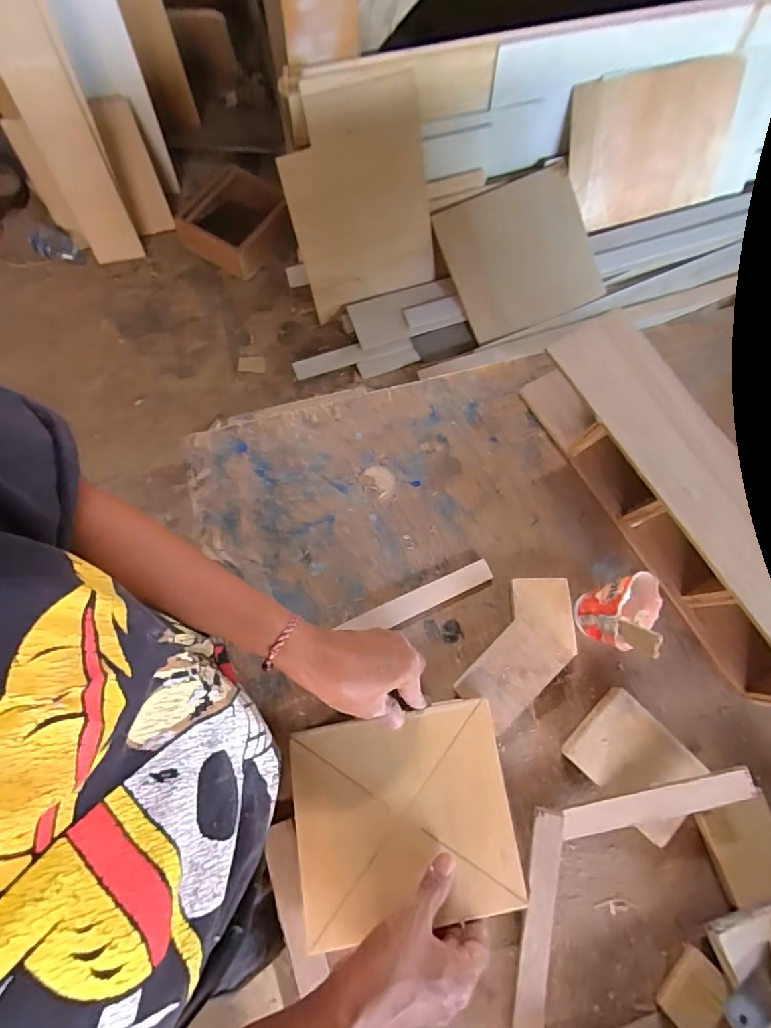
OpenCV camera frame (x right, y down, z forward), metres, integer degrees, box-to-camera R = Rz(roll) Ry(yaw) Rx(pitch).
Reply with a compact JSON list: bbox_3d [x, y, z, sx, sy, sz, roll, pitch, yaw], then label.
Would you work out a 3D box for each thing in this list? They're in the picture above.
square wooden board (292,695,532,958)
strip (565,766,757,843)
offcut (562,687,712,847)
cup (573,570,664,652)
[{"bbox_3d":[0.014,0.235,0.367,0.165,0.022,0.146,-8,75,-2],"label":"square wooden board"},{"bbox_3d":[0.221,0.236,0.382,0.152,0.008,0.024,-18,77,6],"label":"strip"},{"bbox_3d":[0.218,0.216,0.409,0.106,0.022,0.077,44,76,8],"label":"offcut"},{"bbox_3d":[0.202,0.084,0.412,0.059,0.068,0.045,-30,79,-10],"label":"cup"}]

